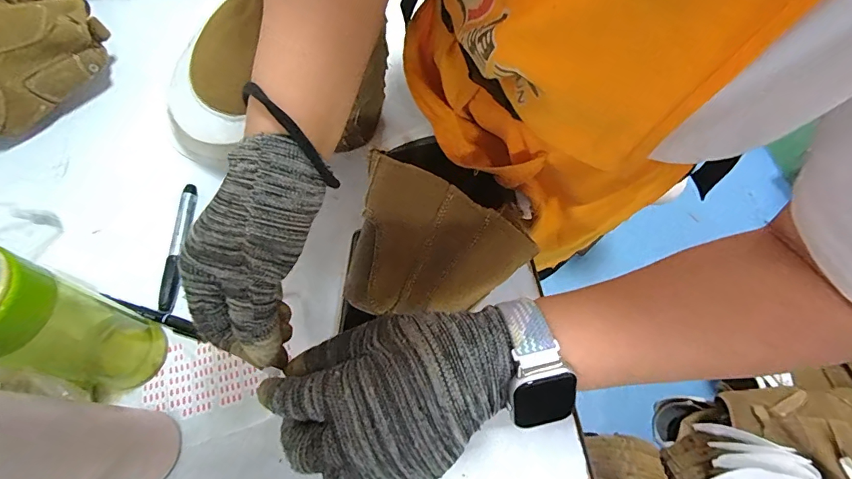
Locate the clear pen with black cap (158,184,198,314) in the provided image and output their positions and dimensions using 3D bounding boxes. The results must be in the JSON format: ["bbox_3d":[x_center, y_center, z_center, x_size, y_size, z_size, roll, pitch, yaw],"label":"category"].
[{"bbox_3d":[-0.250,0.006,0.446,0.014,0.015,0.138,-2,66,-4],"label":"clear pen with black cap"}]

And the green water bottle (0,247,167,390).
[{"bbox_3d":[-0.267,0.065,0.321,0.065,0.181,0.065,11,66,3],"label":"green water bottle"}]

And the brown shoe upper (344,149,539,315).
[{"bbox_3d":[0.001,0.013,0.375,0.150,0.071,0.108,26,67,9],"label":"brown shoe upper"}]

